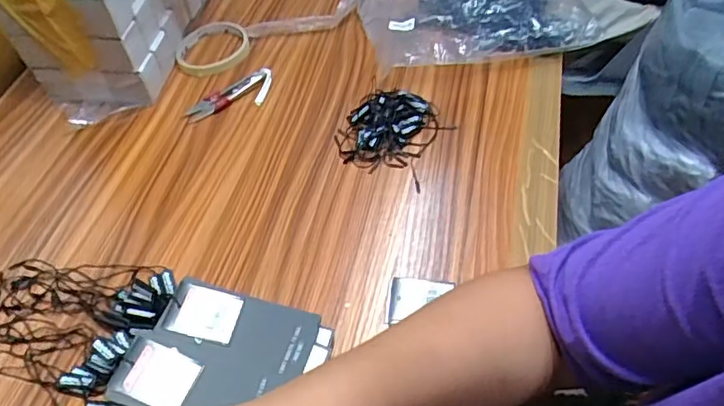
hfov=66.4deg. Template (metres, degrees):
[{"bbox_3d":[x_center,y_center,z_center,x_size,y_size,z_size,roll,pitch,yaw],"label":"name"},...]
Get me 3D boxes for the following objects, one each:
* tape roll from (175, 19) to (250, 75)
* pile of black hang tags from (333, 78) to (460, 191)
[{"bbox_3d":[-0.176,-0.182,0.654,0.079,0.017,0.096,0,51,4],"label":"tape roll"},{"bbox_3d":[0.032,-0.074,0.554,0.099,0.027,0.104,24,56,21],"label":"pile of black hang tags"}]

